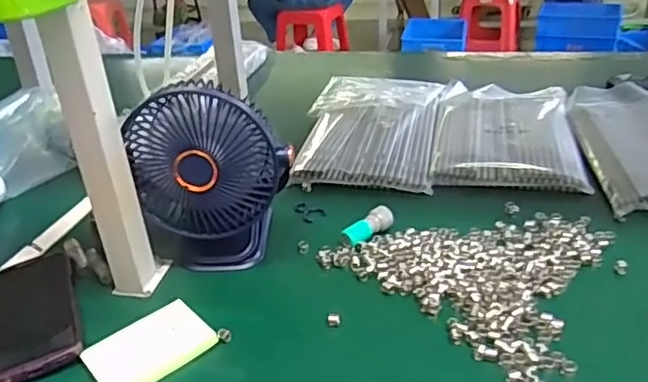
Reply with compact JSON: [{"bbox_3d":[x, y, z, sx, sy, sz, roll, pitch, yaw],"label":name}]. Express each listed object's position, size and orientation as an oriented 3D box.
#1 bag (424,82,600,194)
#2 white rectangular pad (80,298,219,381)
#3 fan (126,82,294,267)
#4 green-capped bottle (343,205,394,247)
[{"bbox_3d":[0.256,-0.091,0.850,0.183,0.025,0.323,3,30,14],"label":"bag"},{"bbox_3d":[-0.148,0.130,0.506,0.095,0.014,0.067,-26,35,-34],"label":"white rectangular pad"},{"bbox_3d":[-0.111,-0.011,0.591,0.141,0.179,0.097,-11,30,-13],"label":"fan"},{"bbox_3d":[0.048,0.036,0.642,0.059,0.021,0.024,-25,35,-33],"label":"green-capped bottle"}]

